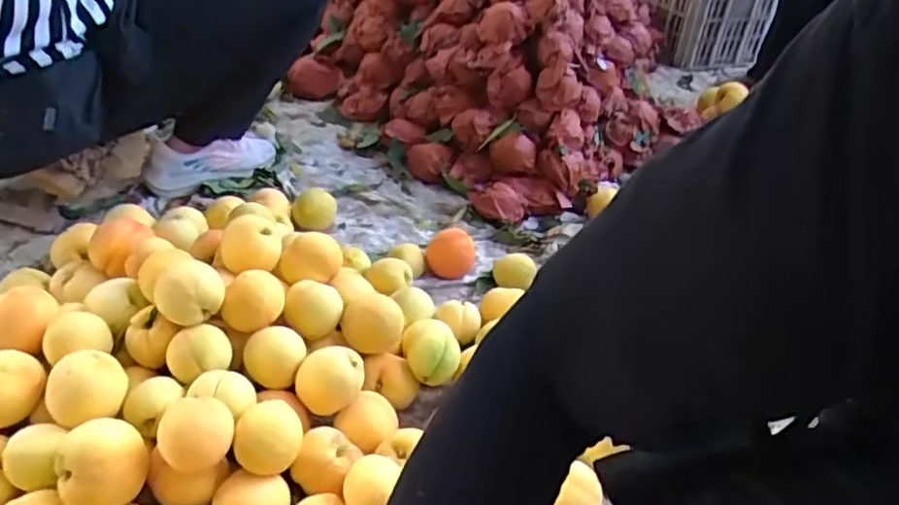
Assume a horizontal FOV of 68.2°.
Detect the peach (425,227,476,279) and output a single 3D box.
[{"bbox_3d":[0.005,-0.010,1.049,0.072,0.068,0.074,8,36,2],"label":"peach"}]

